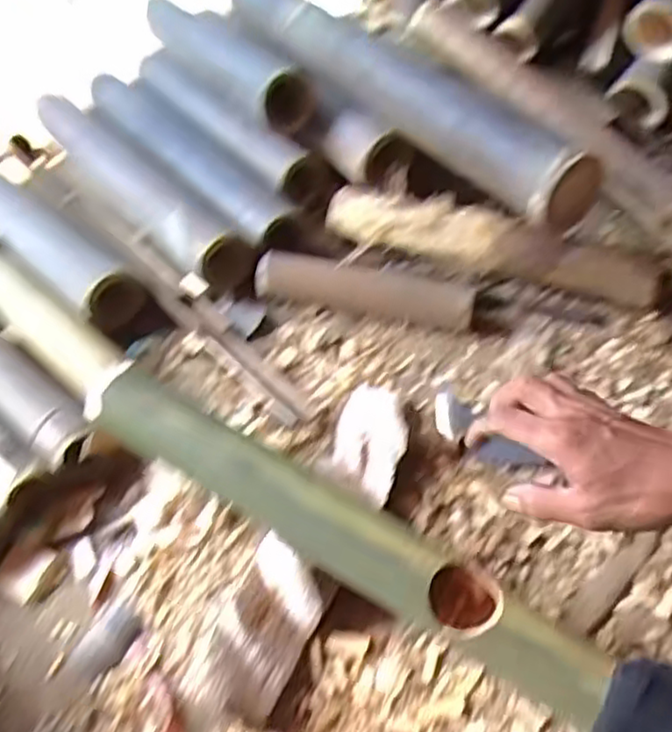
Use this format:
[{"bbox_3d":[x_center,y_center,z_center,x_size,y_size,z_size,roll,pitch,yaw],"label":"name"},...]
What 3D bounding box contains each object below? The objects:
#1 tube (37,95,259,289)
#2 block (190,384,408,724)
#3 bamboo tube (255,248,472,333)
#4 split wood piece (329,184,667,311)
[{"bbox_3d":[-0.259,-0.235,0.898,0.072,0.055,0.461,-37,58,-19],"label":"tube"},{"bbox_3d":[-0.019,0.149,0.606,0.074,0.051,0.300,21,59,21],"label":"block"},{"bbox_3d":[0.031,-0.082,0.780,0.239,0.041,0.040,10,56,15],"label":"bamboo tube"},{"bbox_3d":[0.163,-0.133,0.771,0.357,0.053,0.051,15,57,18],"label":"split wood piece"}]

